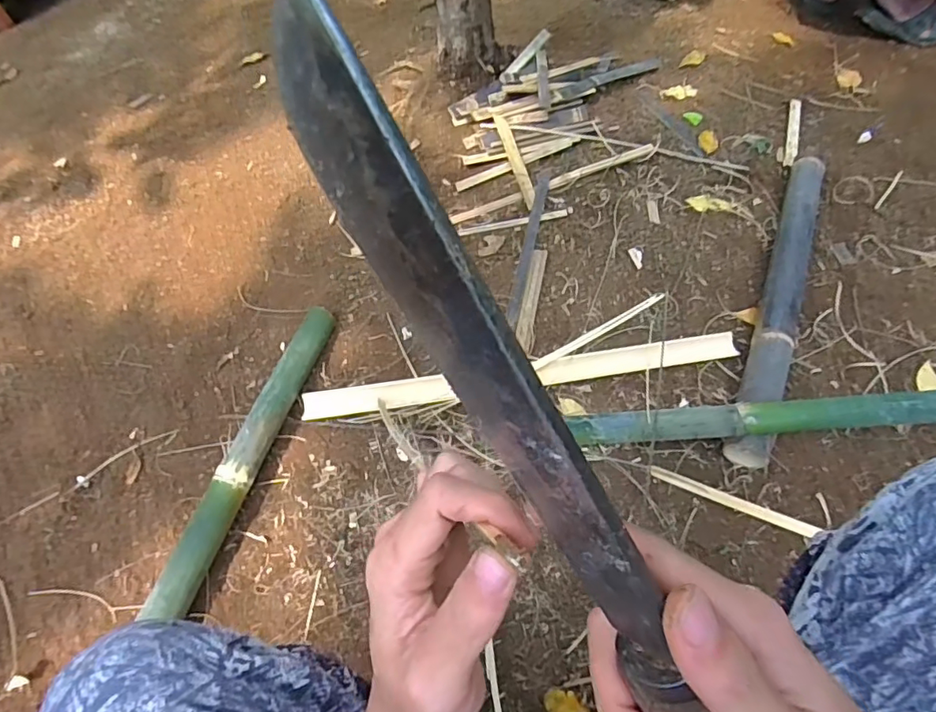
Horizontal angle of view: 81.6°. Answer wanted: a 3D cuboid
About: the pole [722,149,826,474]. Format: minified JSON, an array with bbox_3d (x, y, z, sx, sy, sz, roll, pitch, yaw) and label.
[{"bbox_3d":[0.564,-0.120,0.962,0.072,0.060,0.707,19,60,18],"label":"pole"}]

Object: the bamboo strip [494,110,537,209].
[{"bbox_3d":[0.100,-0.401,1.111,0.028,0.014,0.238,-14,69,-5],"label":"bamboo strip"}]

